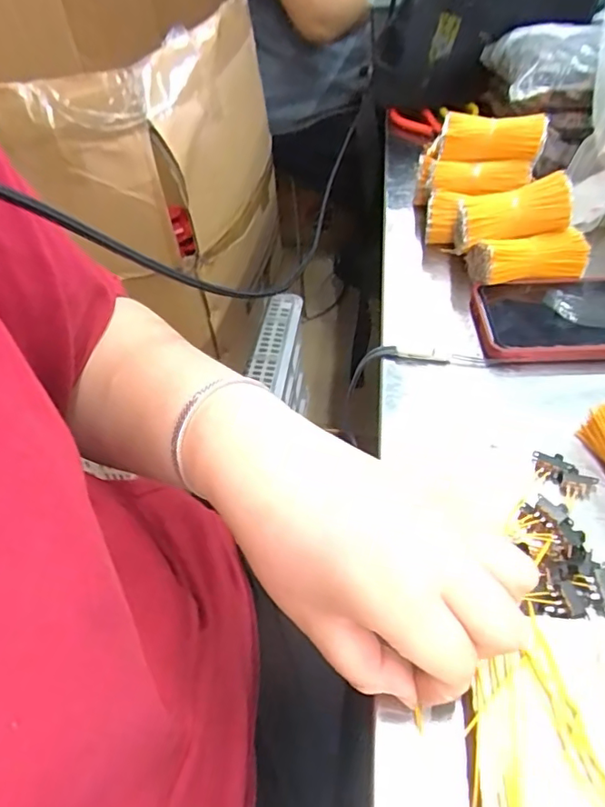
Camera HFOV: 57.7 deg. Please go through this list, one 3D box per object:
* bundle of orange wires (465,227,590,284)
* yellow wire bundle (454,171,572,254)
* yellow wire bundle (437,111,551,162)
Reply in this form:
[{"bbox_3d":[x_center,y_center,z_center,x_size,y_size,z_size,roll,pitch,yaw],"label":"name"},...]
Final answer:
[{"bbox_3d":[0.177,-0.110,0.428,0.085,0.035,0.038,-2,49,2],"label":"bundle of orange wires"},{"bbox_3d":[0.162,-0.148,0.428,0.085,0.032,0.035,-15,49,9],"label":"yellow wire bundle"},{"bbox_3d":[0.162,-0.227,0.470,0.084,0.027,0.032,6,50,8],"label":"yellow wire bundle"}]

